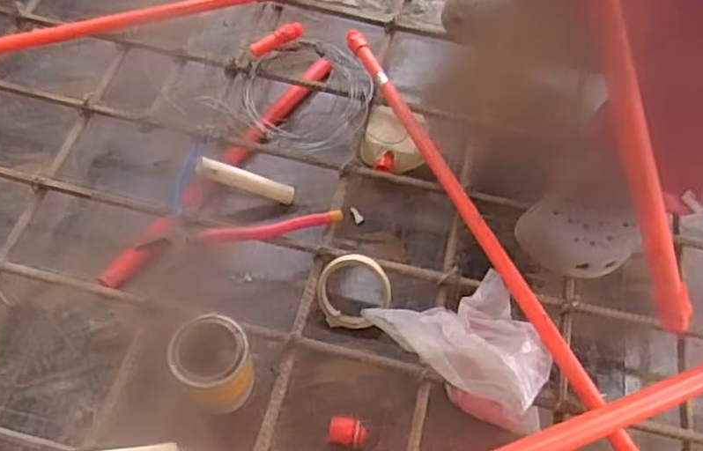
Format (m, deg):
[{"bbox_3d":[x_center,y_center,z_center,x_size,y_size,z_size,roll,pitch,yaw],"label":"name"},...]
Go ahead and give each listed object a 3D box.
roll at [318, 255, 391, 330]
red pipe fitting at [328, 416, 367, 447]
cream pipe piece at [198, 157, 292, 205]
[{"bbox_3d":[0.003,0.081,0.830,0.089,0.012,0.092,2,99,12],"label":"roll"},{"bbox_3d":[-0.005,0.235,0.763,0.042,0.032,0.026,14,57,4],"label":"red pipe fitting"},{"bbox_3d":[-0.136,-0.058,0.887,0.132,0.022,0.021,19,53,-26],"label":"cream pipe piece"}]

